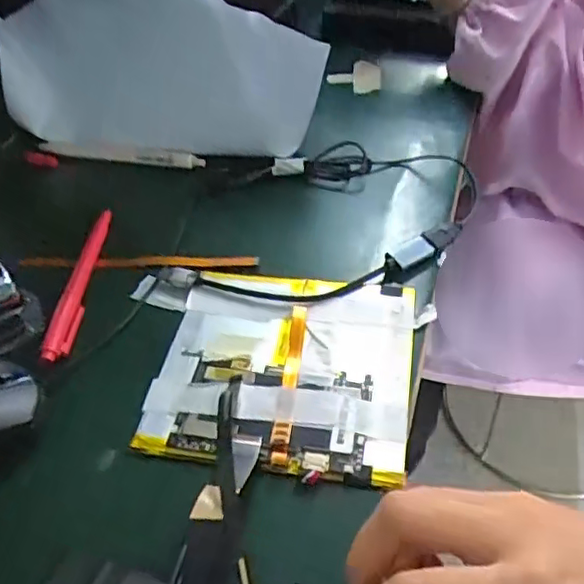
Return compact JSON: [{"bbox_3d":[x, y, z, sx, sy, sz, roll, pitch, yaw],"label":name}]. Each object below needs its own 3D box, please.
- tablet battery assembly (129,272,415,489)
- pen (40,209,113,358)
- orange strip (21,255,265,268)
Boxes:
[{"bbox_3d":[-0.004,0.036,0.326,0.129,0.006,0.123,4,45,10],"label":"tablet battery assembly"},{"bbox_3d":[-0.129,-0.007,0.383,0.013,0.016,0.128,-3,45,2],"label":"pen"},{"bbox_3d":[-0.097,-0.020,0.392,0.151,0.008,0.010,1,45,6],"label":"orange strip"}]

